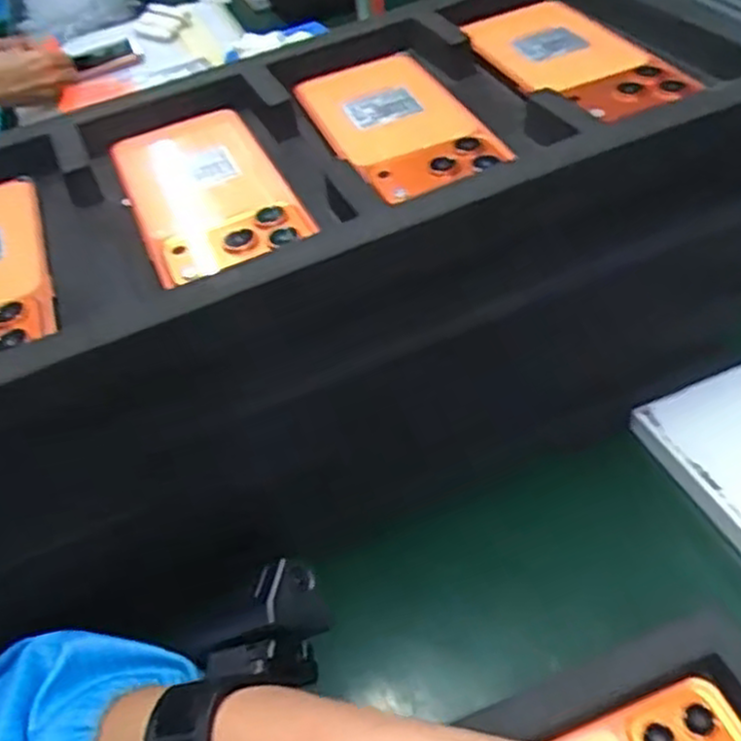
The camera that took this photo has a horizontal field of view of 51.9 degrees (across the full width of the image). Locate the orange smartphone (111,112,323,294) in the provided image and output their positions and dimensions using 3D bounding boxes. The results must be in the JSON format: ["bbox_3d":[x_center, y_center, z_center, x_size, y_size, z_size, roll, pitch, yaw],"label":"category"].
[{"bbox_3d":[-0.083,-0.089,0.390,0.076,0.013,0.168,-27,46,-7],"label":"orange smartphone"}]

